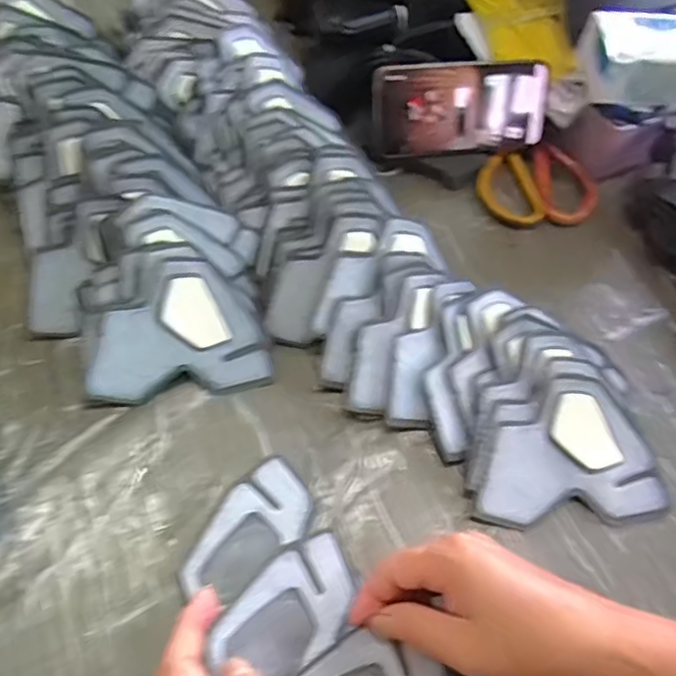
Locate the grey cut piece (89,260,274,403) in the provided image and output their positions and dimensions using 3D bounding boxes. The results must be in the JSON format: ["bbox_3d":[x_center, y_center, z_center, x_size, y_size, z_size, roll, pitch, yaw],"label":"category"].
[{"bbox_3d":[-0.114,-0.005,0.441,0.121,0.008,0.093,-6,95,-10],"label":"grey cut piece"}]

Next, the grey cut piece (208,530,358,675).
[{"bbox_3d":[-0.028,0.157,0.355,0.096,0.005,0.055,-23,75,-37],"label":"grey cut piece"}]

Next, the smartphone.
[{"bbox_3d":[0.109,-0.202,0.548,0.155,0.077,0.011,-5,36,-4],"label":"smartphone"}]

